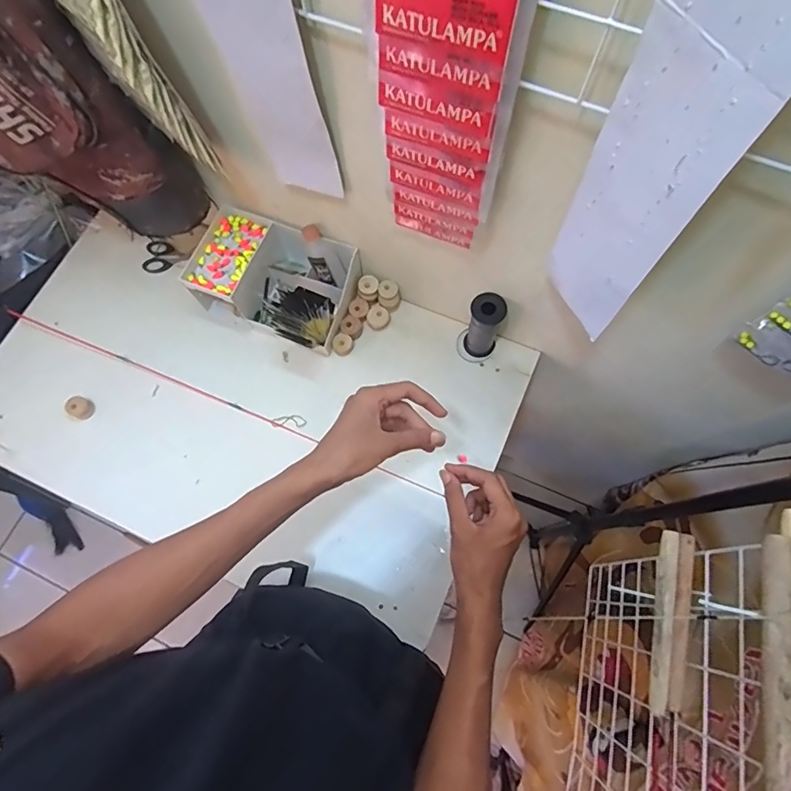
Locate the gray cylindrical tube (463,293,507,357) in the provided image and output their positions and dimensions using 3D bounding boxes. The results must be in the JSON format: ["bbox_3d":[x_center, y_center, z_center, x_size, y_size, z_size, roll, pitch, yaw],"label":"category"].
[{"bbox_3d":[0.132,-0.102,0.725,0.047,0.118,0.045,-1,72,2],"label":"gray cylindrical tube"}]

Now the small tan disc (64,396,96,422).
[{"bbox_3d":[-0.502,0.022,0.777,0.039,0.044,0.039,19,74,8],"label":"small tan disc"}]

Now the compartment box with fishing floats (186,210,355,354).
[{"bbox_3d":[-0.191,-0.183,0.776,0.237,0.114,0.169,24,75,10],"label":"compartment box with fishing floats"}]

